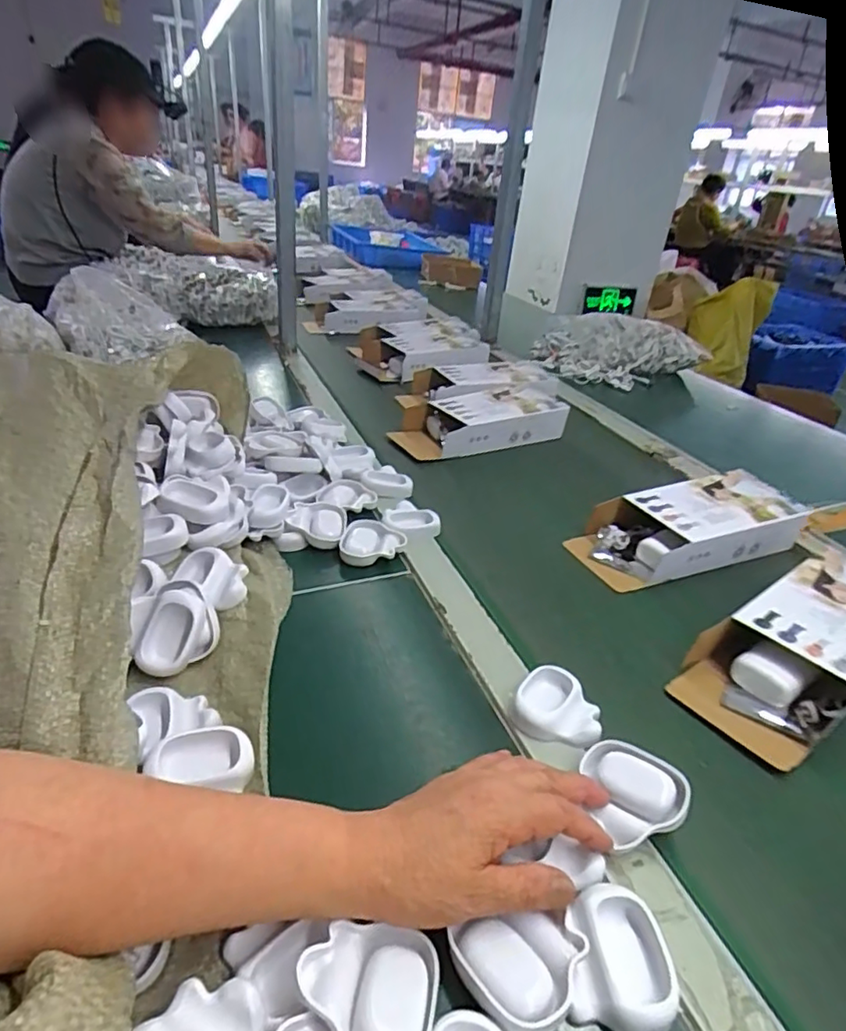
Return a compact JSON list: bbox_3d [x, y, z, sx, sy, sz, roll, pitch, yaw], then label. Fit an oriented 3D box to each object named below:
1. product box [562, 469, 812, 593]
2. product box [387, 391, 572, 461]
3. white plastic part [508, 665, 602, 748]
[{"bbox_3d":[0.284,0.011,0.629,0.247,0.059,0.101,-10,35,-22],"label":"product box"},{"bbox_3d":[0.081,-0.132,0.812,0.238,0.049,0.101,-10,37,-25],"label":"product box"},{"bbox_3d":[0.098,0.140,0.435,0.063,0.019,0.057,10,32,8],"label":"white plastic part"}]

